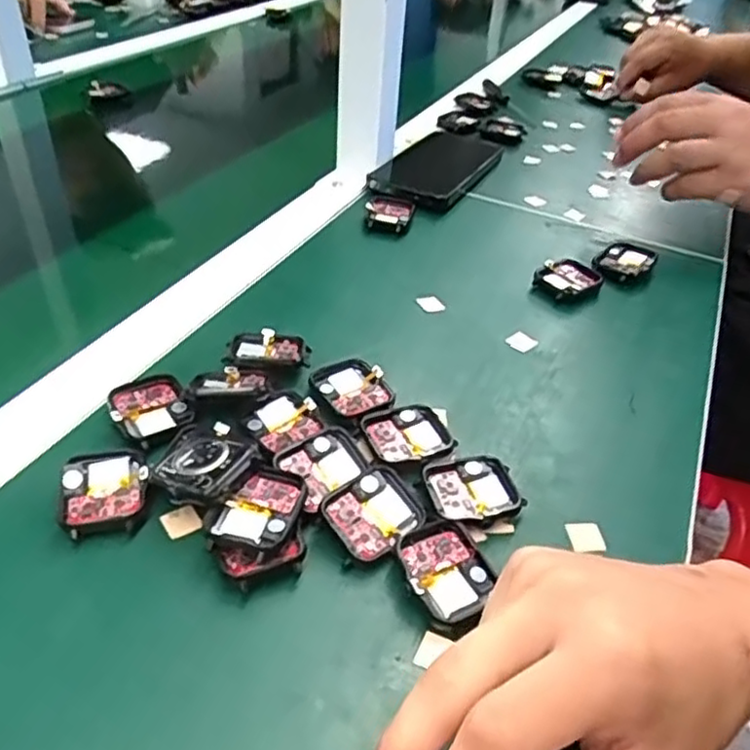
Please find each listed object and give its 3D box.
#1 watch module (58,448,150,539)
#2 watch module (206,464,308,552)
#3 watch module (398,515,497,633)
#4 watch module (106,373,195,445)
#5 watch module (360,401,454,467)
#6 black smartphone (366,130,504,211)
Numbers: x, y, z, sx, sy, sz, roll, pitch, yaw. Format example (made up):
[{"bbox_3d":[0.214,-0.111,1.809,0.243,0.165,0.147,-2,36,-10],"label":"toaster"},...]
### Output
[{"bbox_3d":[-0.123,0.053,0.308,0.037,0.012,0.046,-8,40,-15],"label":"watch module"},{"bbox_3d":[-0.050,0.060,0.297,0.033,0.013,0.041,14,40,12],"label":"watch module"},{"bbox_3d":[0.031,0.083,0.287,0.038,0.010,0.042,-24,47,-31],"label":"watch module"},{"bbox_3d":[-0.115,0.016,0.348,0.037,0.006,0.044,-26,48,-32],"label":"watch module"},{"bbox_3d":[0.016,0.030,0.349,0.041,0.007,0.039,-19,44,-26],"label":"watch module"},{"bbox_3d":[0.062,-0.202,0.640,0.079,0.012,0.193,18,41,17],"label":"black smartphone"}]

